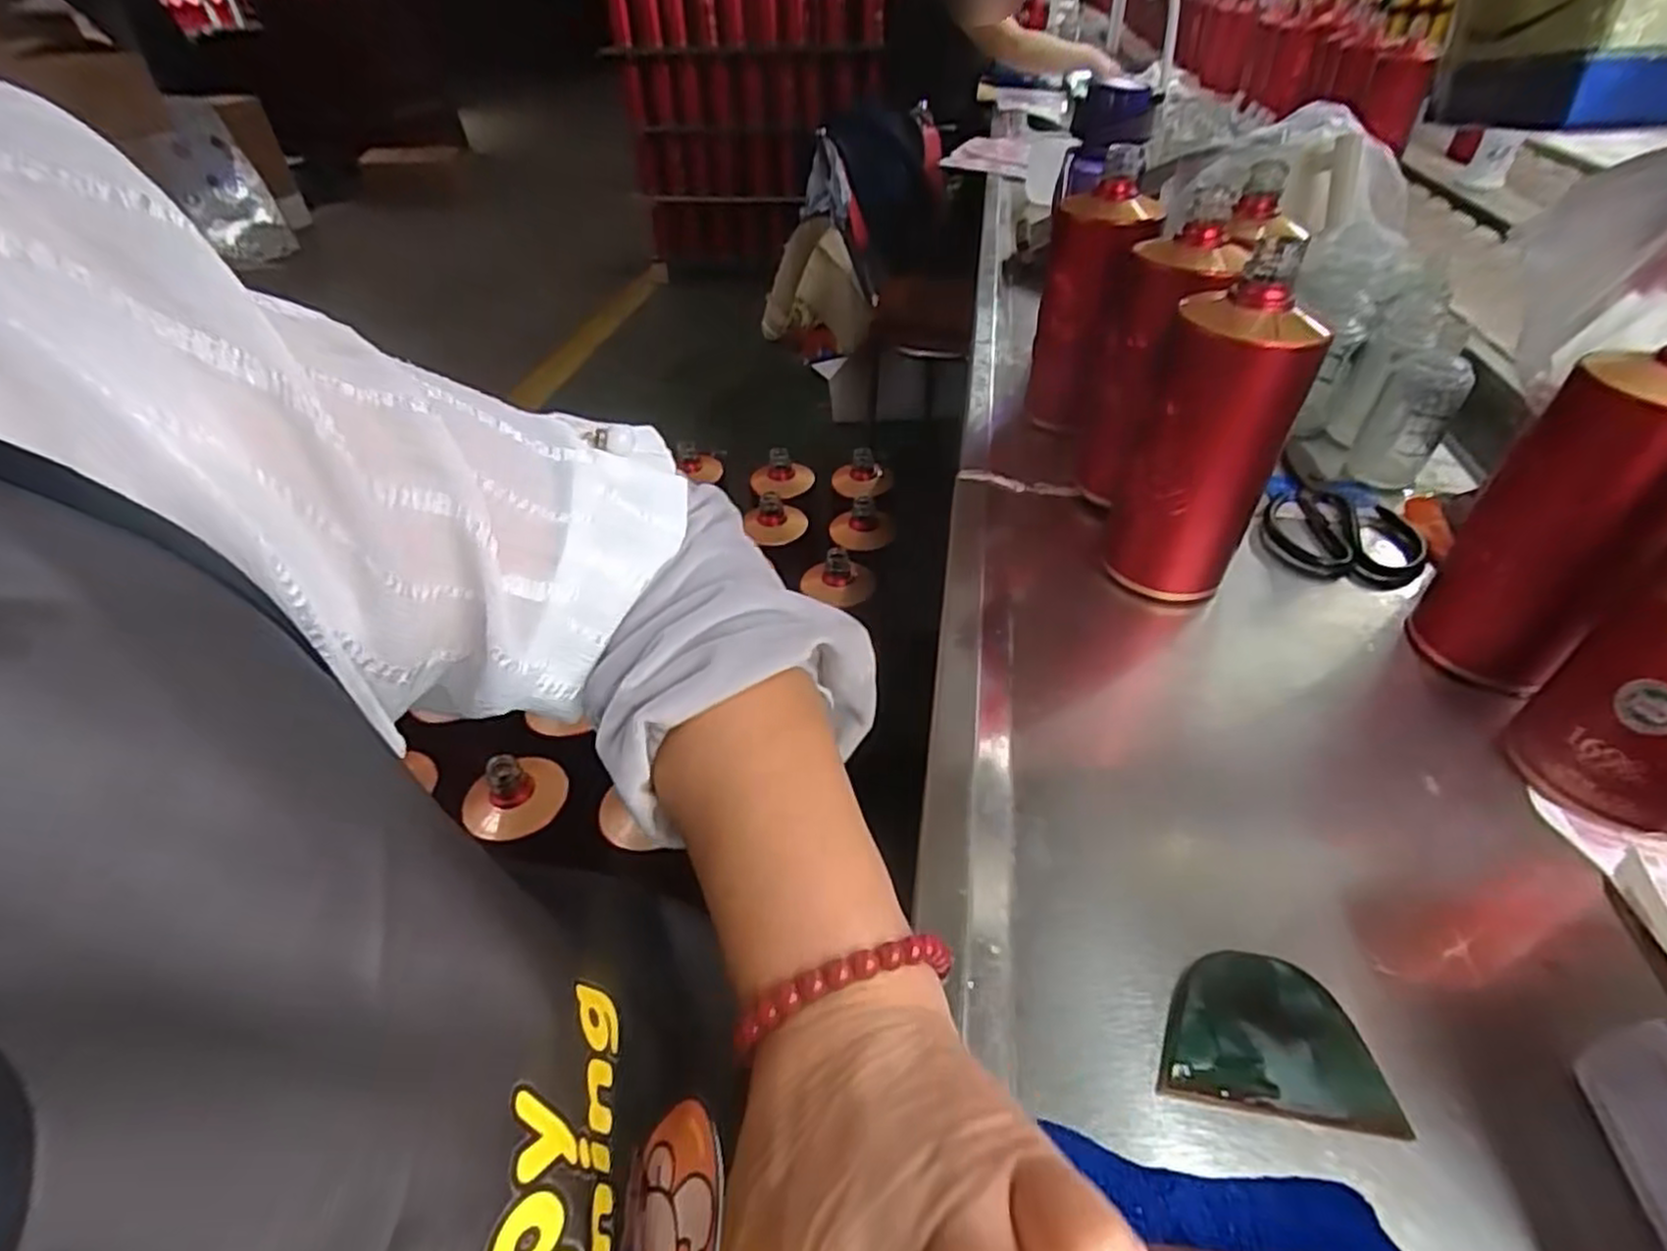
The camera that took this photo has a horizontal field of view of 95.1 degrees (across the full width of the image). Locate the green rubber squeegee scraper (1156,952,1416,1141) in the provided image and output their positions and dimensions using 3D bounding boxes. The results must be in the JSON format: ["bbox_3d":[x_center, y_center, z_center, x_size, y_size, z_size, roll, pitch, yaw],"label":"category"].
[{"bbox_3d":[0.170,0.159,0.300,0.081,0.008,0.061,5,41,9],"label":"green rubber squeegee scraper"}]

